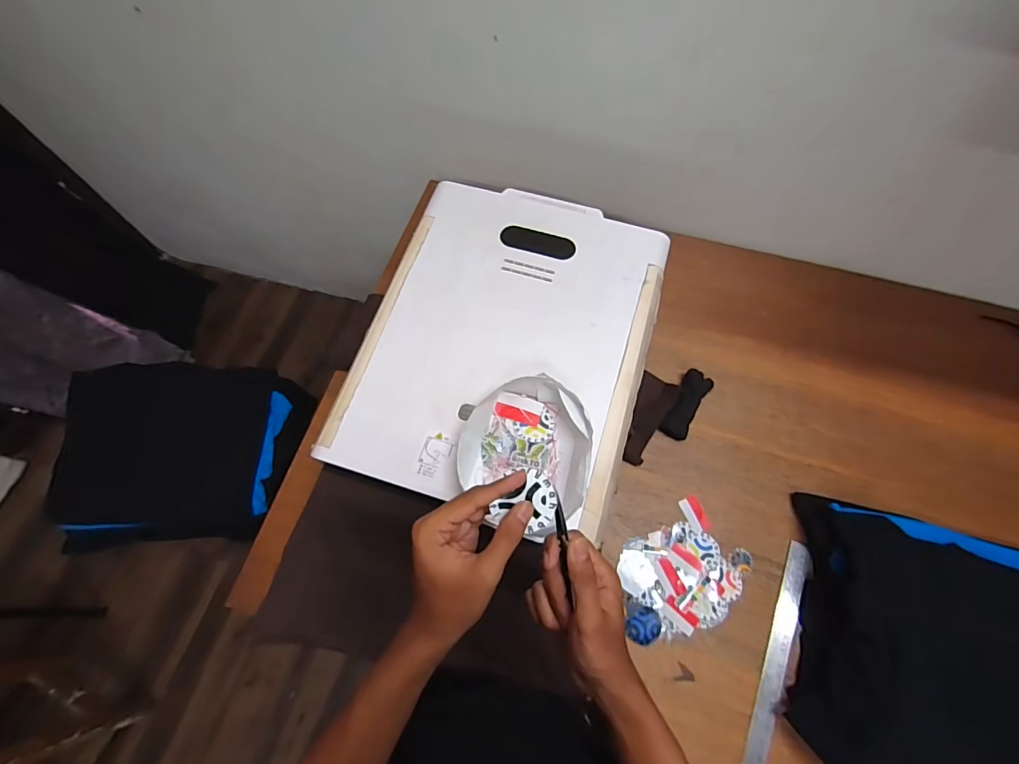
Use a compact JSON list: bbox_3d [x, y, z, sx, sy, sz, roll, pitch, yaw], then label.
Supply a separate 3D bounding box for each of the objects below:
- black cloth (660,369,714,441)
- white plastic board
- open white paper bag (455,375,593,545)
[{"bbox_3d":[0.307,0.040,0.771,0.046,0.017,0.124,28,81,11],"label":"black cloth"},{"bbox_3d":[0.001,-0.074,0.662,0.399,0.015,0.497,16,71,7],"label":"white plastic board"},{"bbox_3d":[0.018,0.088,0.567,0.161,0.046,0.193,9,68,3],"label":"open white paper bag"}]

